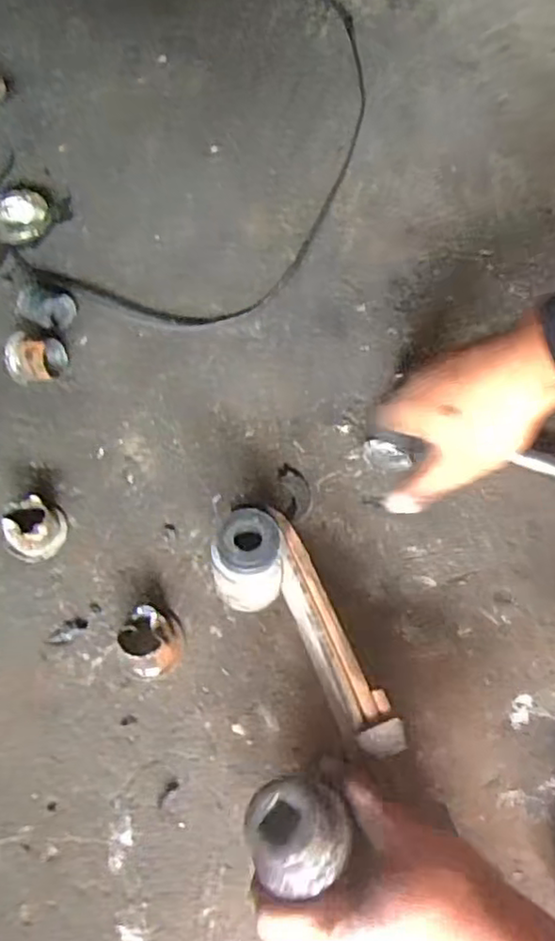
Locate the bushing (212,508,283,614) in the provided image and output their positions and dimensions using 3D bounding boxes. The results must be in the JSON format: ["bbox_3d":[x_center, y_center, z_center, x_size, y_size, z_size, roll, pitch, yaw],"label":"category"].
[{"bbox_3d":[-0.023,0.076,0.521,0.052,0.095,0.052,-1,60,1],"label":"bushing"}]

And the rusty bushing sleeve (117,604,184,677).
[{"bbox_3d":[-0.100,0.135,0.519,0.045,0.032,0.048,-1,60,1],"label":"rusty bushing sleeve"}]

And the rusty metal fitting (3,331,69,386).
[{"bbox_3d":[-0.251,-0.116,0.680,0.056,0.047,0.045,-13,60,-6],"label":"rusty metal fitting"}]

